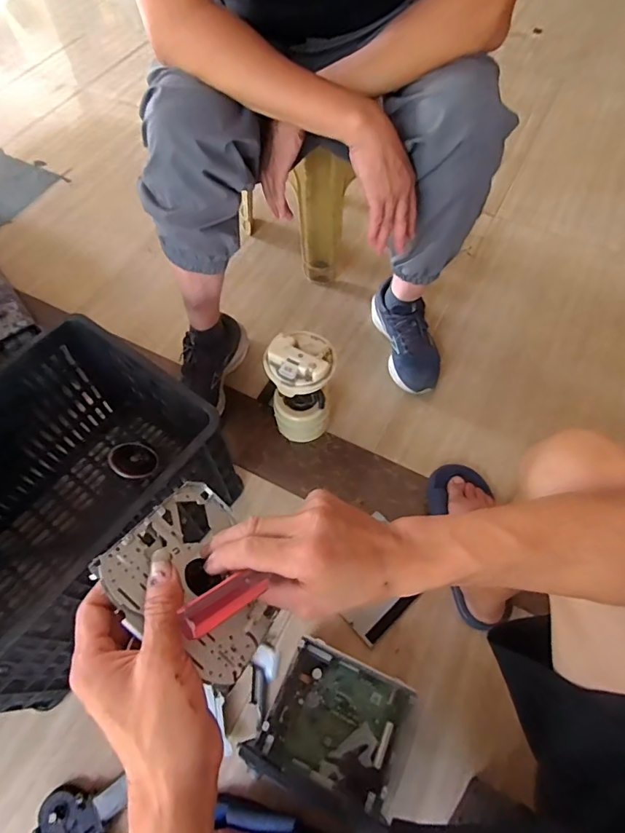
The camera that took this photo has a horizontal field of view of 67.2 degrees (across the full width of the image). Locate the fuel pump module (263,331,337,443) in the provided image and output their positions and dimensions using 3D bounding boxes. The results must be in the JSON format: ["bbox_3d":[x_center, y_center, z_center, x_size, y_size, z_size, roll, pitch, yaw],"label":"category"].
[{"bbox_3d":[-0.017,-0.049,0.877,0.109,0.245,0.110,3,61,2],"label":"fuel pump module"}]

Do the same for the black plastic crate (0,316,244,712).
[{"bbox_3d":[-0.417,0.148,0.771,0.348,0.283,0.489,33,66,17],"label":"black plastic crate"}]

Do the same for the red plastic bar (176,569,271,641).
[{"bbox_3d":[-0.056,0.119,0.306,0.064,0.009,0.021,-18,59,-48],"label":"red plastic bar"}]

